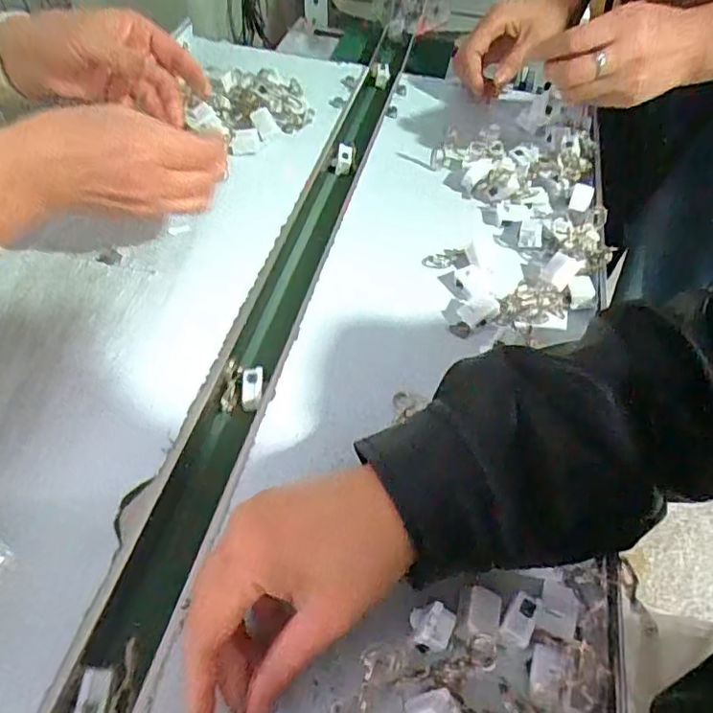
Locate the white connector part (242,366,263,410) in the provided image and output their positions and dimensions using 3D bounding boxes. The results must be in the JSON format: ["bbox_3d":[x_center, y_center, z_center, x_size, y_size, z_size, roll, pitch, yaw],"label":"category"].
[{"bbox_3d":[-0.073,0.022,0.404,0.014,0.007,0.030,3,73,-3],"label":"white connector part"}]

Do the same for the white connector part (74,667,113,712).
[{"bbox_3d":[-0.128,0.166,0.281,0.013,0.005,0.028,2,51,-4],"label":"white connector part"}]

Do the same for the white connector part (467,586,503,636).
[{"bbox_3d":[0.065,0.130,0.297,0.016,0.008,0.024,18,52,9],"label":"white connector part"}]

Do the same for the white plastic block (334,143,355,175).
[{"bbox_3d":[-0.012,-0.199,0.586,0.015,0.007,0.033,8,78,2],"label":"white plastic block"}]

